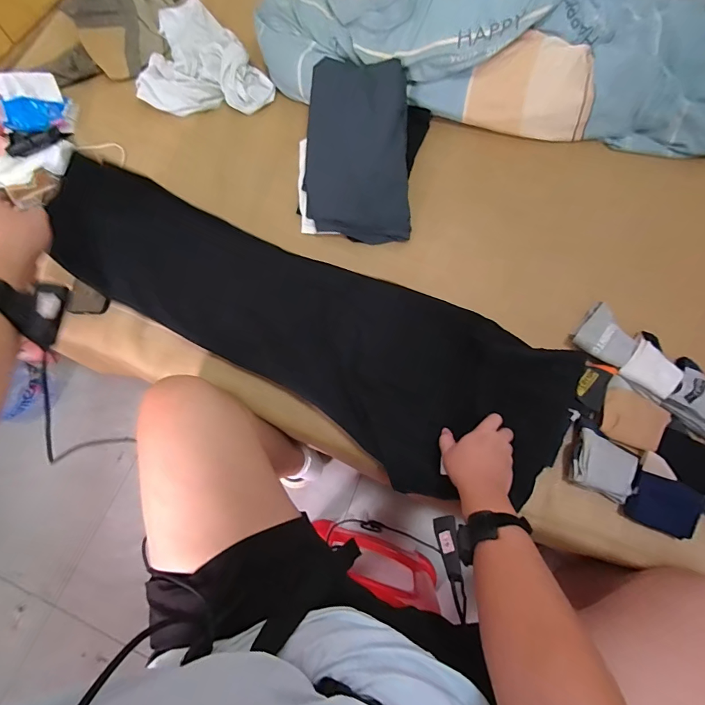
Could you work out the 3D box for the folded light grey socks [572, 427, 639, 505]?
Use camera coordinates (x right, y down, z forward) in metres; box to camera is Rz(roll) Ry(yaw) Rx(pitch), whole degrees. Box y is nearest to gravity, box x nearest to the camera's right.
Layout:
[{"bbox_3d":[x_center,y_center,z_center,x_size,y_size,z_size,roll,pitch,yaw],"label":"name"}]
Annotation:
[{"bbox_3d":[0.376,0.171,0.579,0.087,0.031,0.077,24,73,10],"label":"folded light grey socks"}]

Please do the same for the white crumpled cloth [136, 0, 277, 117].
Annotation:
[{"bbox_3d":[-0.336,-0.690,0.902,0.287,0.074,0.307,-4,71,1],"label":"white crumpled cloth"}]

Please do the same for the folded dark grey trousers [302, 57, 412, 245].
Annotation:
[{"bbox_3d":[0.006,-0.386,0.746,0.196,0.044,0.337,-2,94,5],"label":"folded dark grey trousers"}]

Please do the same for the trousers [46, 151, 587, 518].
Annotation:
[{"bbox_3d":[-0.099,-0.045,0.632,0.898,0.098,0.280,25,73,2],"label":"trousers"}]

